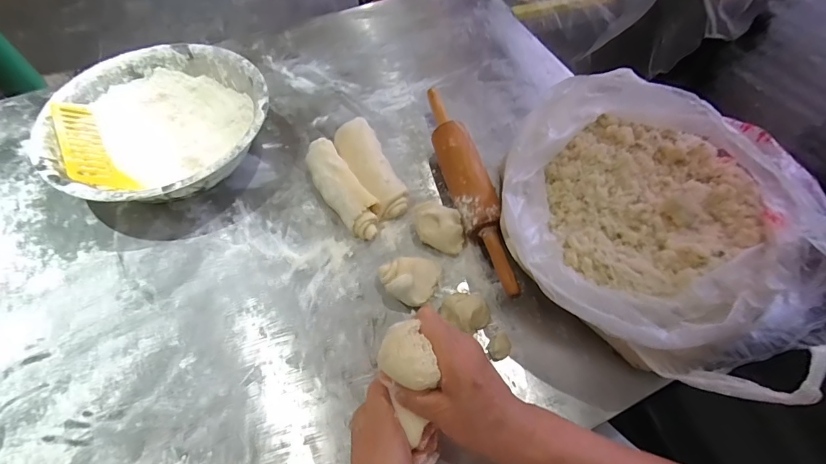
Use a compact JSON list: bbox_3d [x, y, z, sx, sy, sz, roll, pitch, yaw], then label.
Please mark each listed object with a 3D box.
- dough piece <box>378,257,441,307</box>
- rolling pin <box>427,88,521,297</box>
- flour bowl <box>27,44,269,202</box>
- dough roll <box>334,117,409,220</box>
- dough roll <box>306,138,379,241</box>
[{"bbox_3d":[0.002,0.058,0.476,0.070,0.036,0.055,-19,61,-10],"label":"dough piece"},{"bbox_3d":[0.070,-0.065,0.538,0.052,0.053,0.320,-12,60,-7],"label":"rolling pin"},{"bbox_3d":[-0.334,-0.138,0.559,0.269,0.085,0.272,0,60,0],"label":"flour bowl"},{"bbox_3d":[-0.061,-0.093,0.563,0.056,0.040,0.169,-22,62,-12],"label":"dough roll"},{"bbox_3d":[-0.097,-0.060,0.542,0.049,0.044,0.162,-30,64,-16],"label":"dough roll"}]

